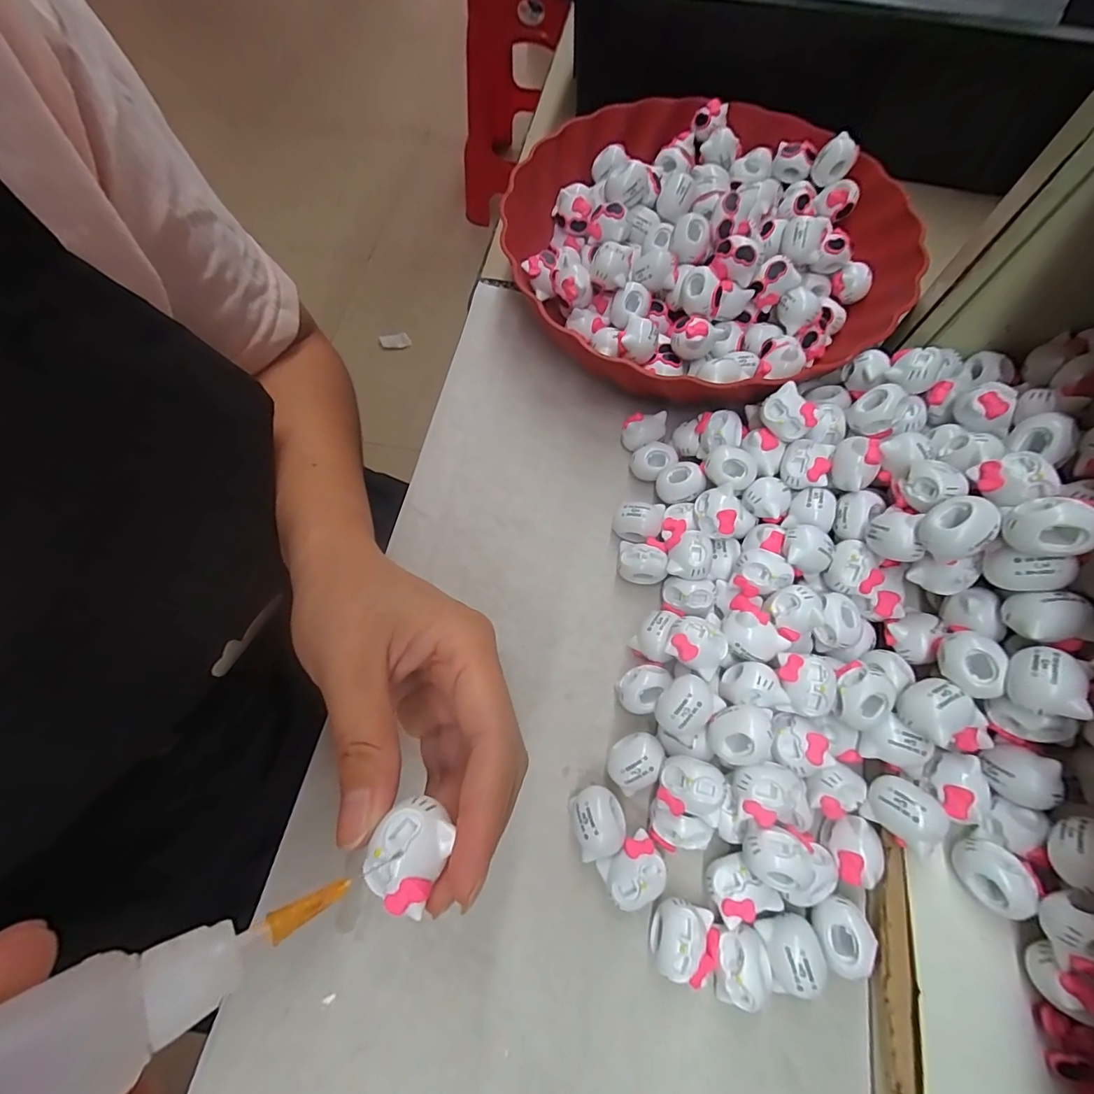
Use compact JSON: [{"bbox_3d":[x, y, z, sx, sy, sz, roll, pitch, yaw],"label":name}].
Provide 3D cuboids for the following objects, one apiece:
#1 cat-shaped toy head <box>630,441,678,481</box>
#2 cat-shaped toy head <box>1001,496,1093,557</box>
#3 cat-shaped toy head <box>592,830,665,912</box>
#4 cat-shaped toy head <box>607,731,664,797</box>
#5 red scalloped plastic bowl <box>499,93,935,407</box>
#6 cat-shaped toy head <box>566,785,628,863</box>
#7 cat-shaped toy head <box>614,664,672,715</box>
[{"bbox_3d":[0.060,-0.047,0.270,0.020,0.018,0.017,-27,71,-13],"label":"cat-shaped toy head"},{"bbox_3d":[0.176,-0.007,0.167,0.016,0.020,0.021,-17,70,-11],"label":"cat-shaped toy head"},{"bbox_3d":[0.035,0.132,0.196,0.025,0.018,0.021,-30,72,-14],"label":"cat-shaped toy head"},{"bbox_3d":[0.039,0.095,0.213,0.024,0.022,0.021,-20,70,-10],"label":"cat-shaped toy head"},{"bbox_3d":[0.096,-0.178,0.302,0.231,0.068,0.232,1,67,-2],"label":"red scalloped plastic bowl"},{"bbox_3d":[0.021,0.116,0.204,0.022,0.019,0.026,-18,69,-9],"label":"cat-shaped toy head"},{"bbox_3d":[0.043,0.066,0.224,0.019,0.024,0.022,28,69,9],"label":"cat-shaped toy head"}]

